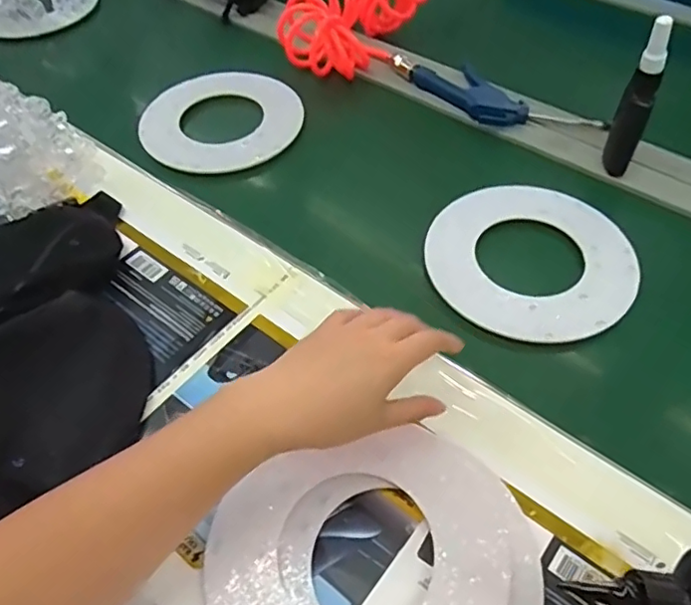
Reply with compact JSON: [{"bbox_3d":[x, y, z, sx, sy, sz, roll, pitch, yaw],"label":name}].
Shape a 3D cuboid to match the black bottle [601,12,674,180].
[{"bbox_3d":[0.288,-0.197,0.576,0.030,0.158,0.026,19,55,17],"label":"black bottle"}]

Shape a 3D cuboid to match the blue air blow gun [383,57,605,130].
[{"bbox_3d":[0.175,-0.250,0.705,0.263,0.030,0.084,31,59,24],"label":"blue air blow gun"}]

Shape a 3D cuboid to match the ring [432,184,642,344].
[{"bbox_3d":[0.172,-0.041,0.550,0.188,0.011,0.168,27,63,19],"label":"ring"}]

